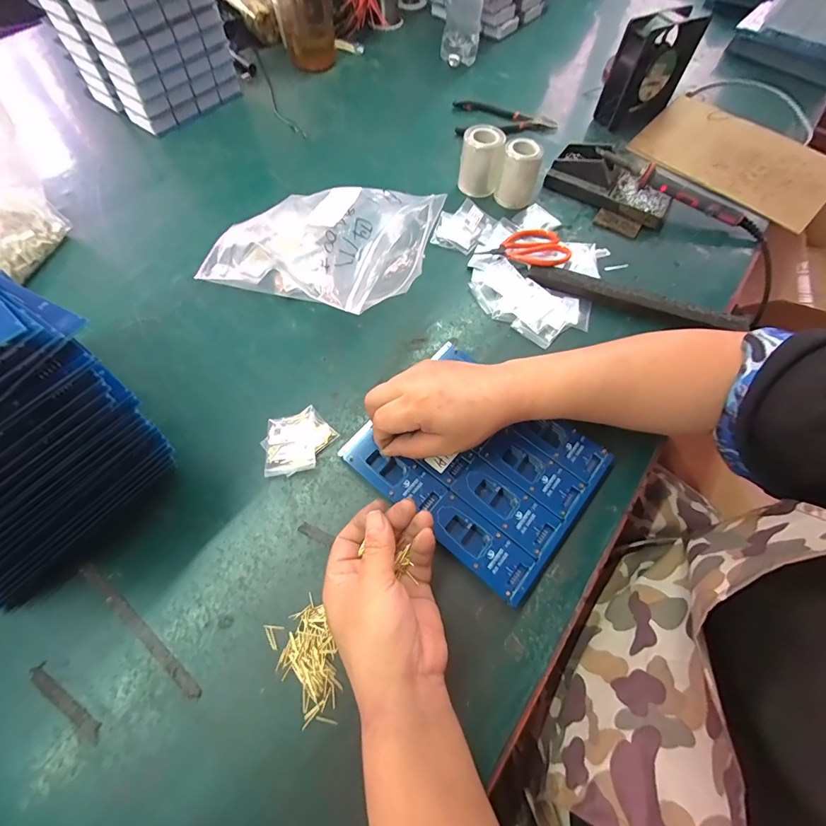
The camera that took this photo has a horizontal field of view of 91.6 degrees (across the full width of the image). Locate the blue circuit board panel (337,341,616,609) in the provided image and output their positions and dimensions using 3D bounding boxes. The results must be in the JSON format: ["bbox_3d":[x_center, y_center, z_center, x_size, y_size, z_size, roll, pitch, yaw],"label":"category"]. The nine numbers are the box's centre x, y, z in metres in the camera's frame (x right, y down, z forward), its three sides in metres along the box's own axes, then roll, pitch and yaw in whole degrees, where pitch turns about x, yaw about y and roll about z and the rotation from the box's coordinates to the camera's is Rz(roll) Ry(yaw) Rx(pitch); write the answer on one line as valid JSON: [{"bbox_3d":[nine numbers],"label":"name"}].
[{"bbox_3d":[0.059,0.043,0.370,0.192,0.019,0.159,38,69,15],"label":"blue circuit board panel"}]

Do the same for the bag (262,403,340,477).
[{"bbox_3d":[-0.106,0.026,0.373,0.066,0.013,0.061,-18,66,-10],"label":"bag"}]

